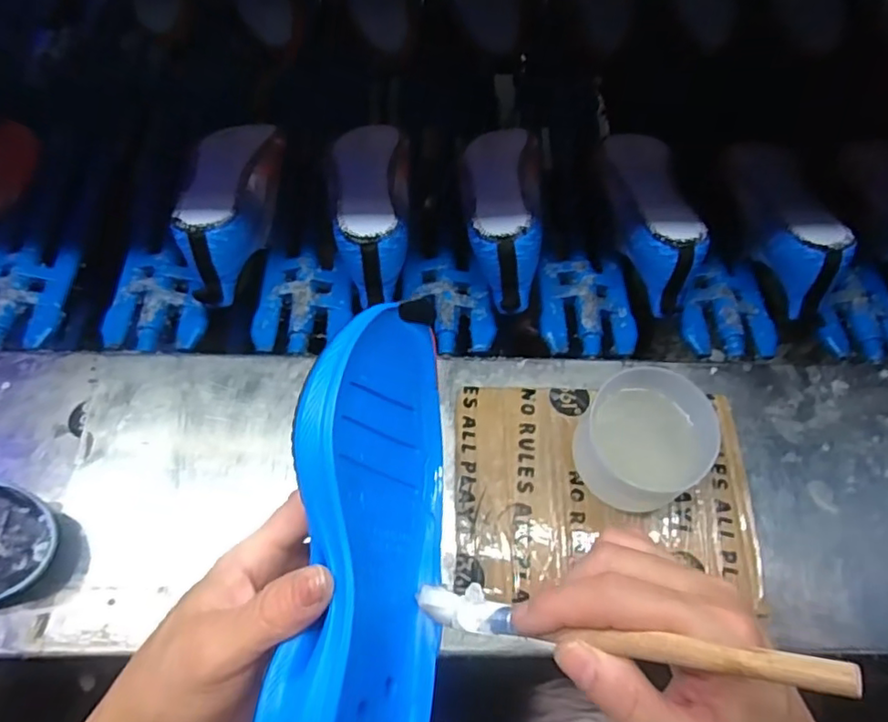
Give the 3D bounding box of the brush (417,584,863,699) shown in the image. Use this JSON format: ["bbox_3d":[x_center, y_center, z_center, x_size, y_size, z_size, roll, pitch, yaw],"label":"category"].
[{"bbox_3d":[0.060,0.111,0.244,0.184,0.012,0.017,-10,52,41],"label":"brush"}]

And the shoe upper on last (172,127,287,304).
[{"bbox_3d":[-0.211,-0.165,0.595,0.074,0.091,0.234,3,64,0],"label":"shoe upper on last"}]

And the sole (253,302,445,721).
[{"bbox_3d":[-0.033,0.096,0.291,0.029,0.093,0.243,-14,64,33],"label":"sole"}]

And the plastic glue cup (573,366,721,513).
[{"bbox_3d":[0.149,0.059,0.455,0.086,0.070,0.086,0,66,0],"label":"plastic glue cup"}]

